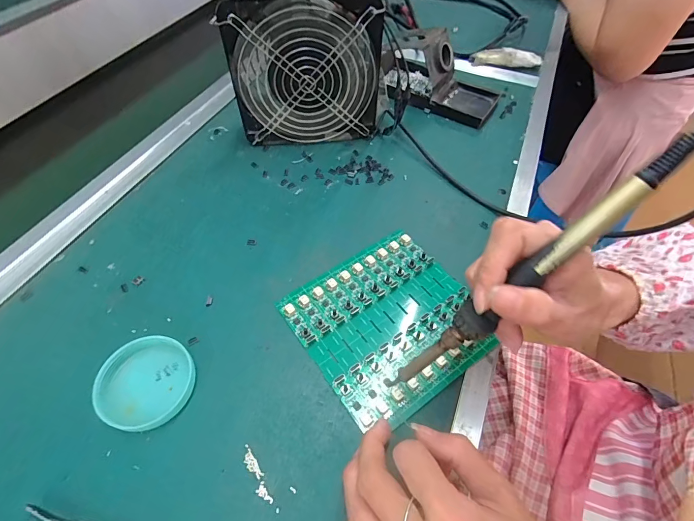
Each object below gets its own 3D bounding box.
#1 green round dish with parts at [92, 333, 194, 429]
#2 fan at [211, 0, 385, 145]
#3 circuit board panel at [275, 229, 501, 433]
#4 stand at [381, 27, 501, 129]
[{"bbox_3d":[-0.145,0.087,0.268,0.060,0.013,0.063,1,54,-1],"label":"green round dish with parts"},{"bbox_3d":[-0.041,-0.205,0.390,0.155,0.153,0.057,-4,55,-4],"label":"fan"},{"bbox_3d":[0.035,0.046,0.304,0.140,0.010,0.134,-30,61,-21],"label":"circuit board panel"},{"bbox_3d":[0.117,-0.241,0.471,0.159,0.068,0.077,26,58,16],"label":"stand"}]

